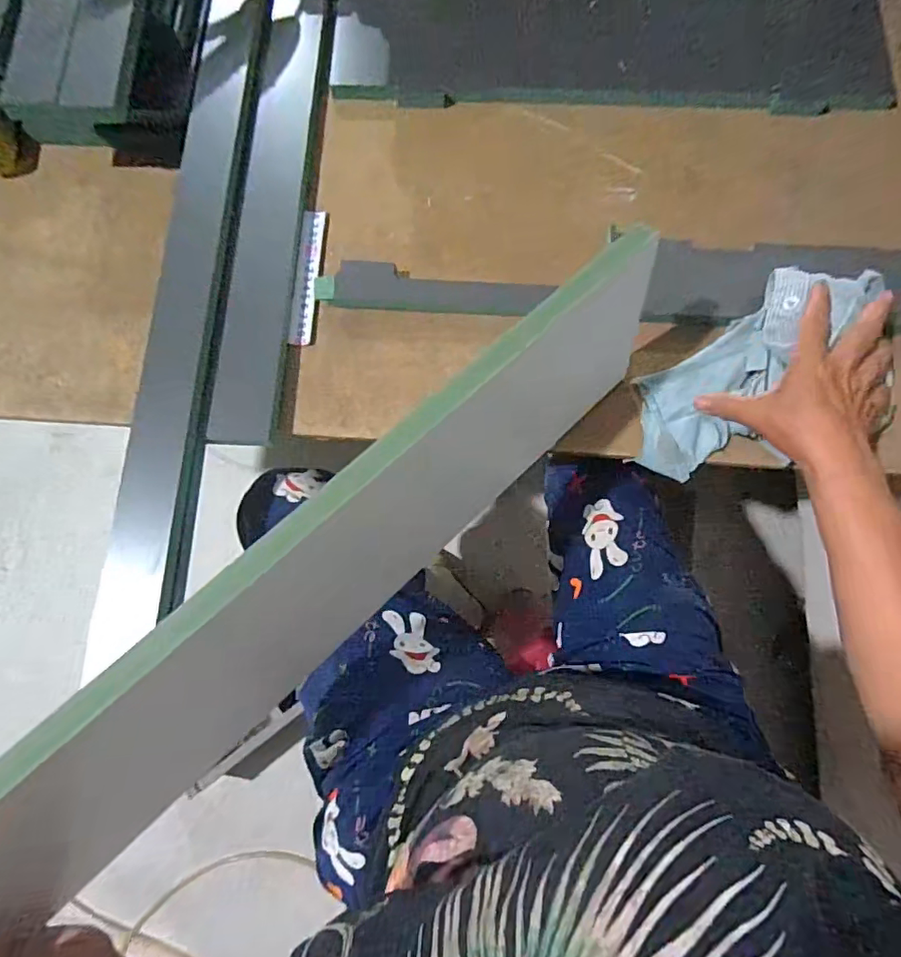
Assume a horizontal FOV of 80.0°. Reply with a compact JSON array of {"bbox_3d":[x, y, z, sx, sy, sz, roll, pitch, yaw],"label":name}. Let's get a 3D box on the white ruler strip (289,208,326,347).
[{"bbox_3d":[-0.140,-0.197,0.521,0.022,0.004,0.140,4,77,2],"label":"white ruler strip"}]

